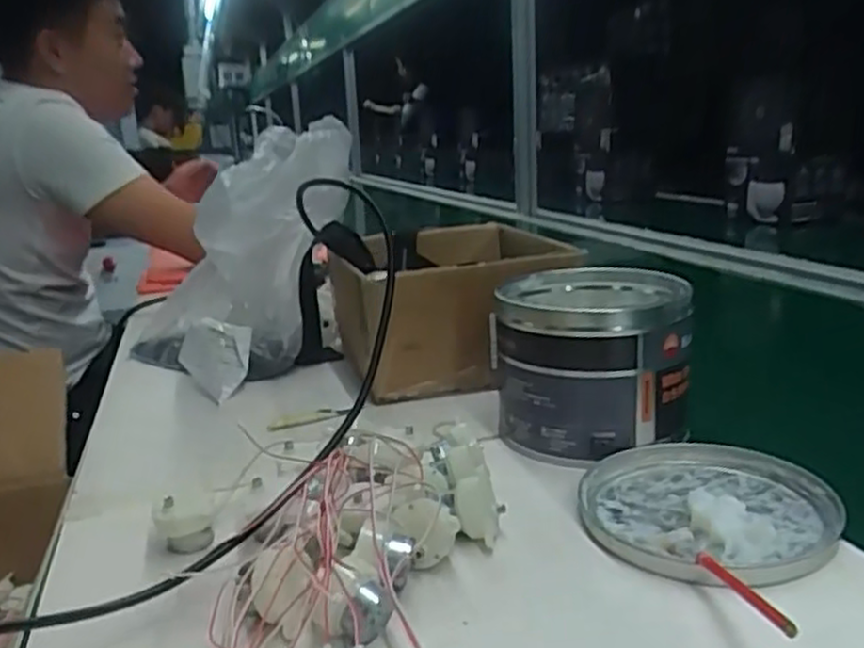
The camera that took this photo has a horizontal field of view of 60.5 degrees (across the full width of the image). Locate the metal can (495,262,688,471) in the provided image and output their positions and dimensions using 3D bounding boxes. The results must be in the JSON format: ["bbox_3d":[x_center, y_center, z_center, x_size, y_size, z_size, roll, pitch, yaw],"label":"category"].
[{"bbox_3d":[0.111,0.025,0.509,0.122,0.101,0.129,3,16,22],"label":"metal can"}]

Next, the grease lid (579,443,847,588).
[{"bbox_3d":[0.148,0.097,0.403,0.127,0.014,0.131,-3,14,1],"label":"grease lid"}]

